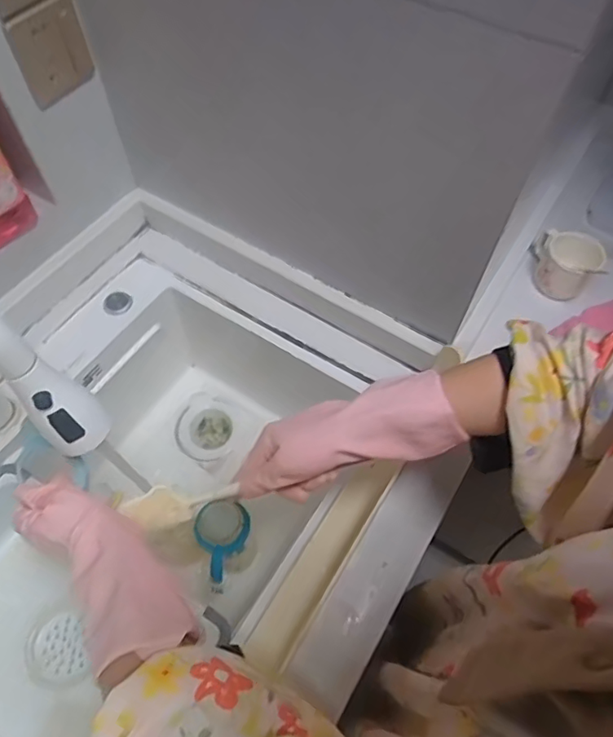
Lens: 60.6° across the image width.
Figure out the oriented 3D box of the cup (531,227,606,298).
[{"bbox_3d":[0.362,-0.144,0.729,0.088,0.073,0.095,22,61,11],"label":"cup"}]

